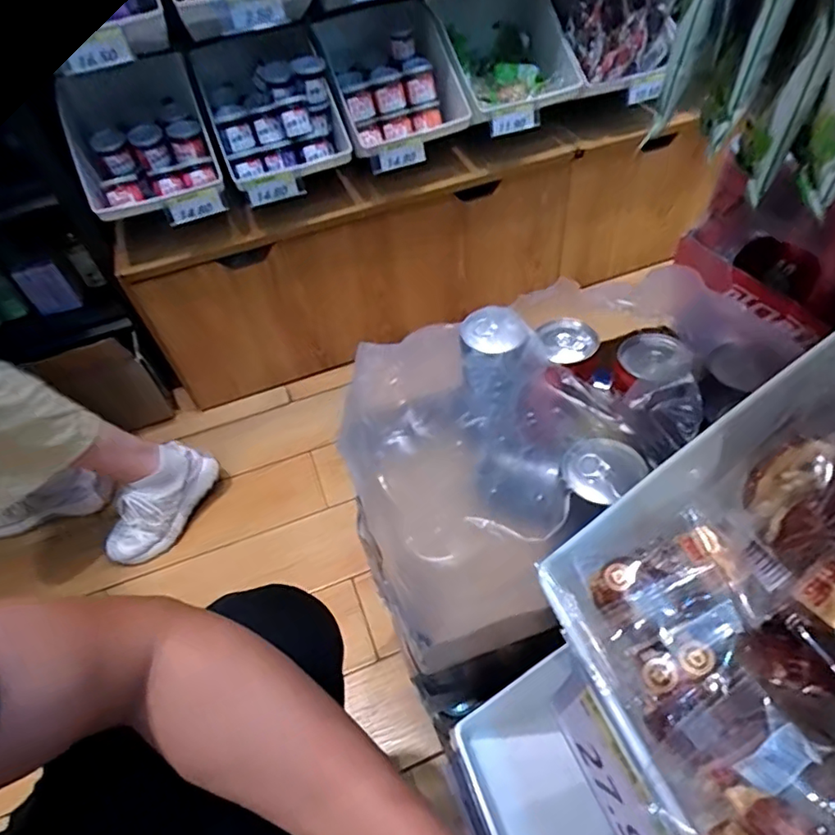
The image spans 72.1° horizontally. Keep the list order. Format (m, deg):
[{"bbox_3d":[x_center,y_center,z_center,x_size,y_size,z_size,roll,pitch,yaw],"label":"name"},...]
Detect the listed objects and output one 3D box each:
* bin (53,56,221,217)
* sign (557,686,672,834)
[{"bbox_3d":[-0.452,-0.442,0.935,0.216,0.140,0.243,-23,51,-14],"label":"bin"},{"bbox_3d":[0.082,0.152,0.212,0.005,0.046,0.092,-12,50,-21],"label":"sign"}]

